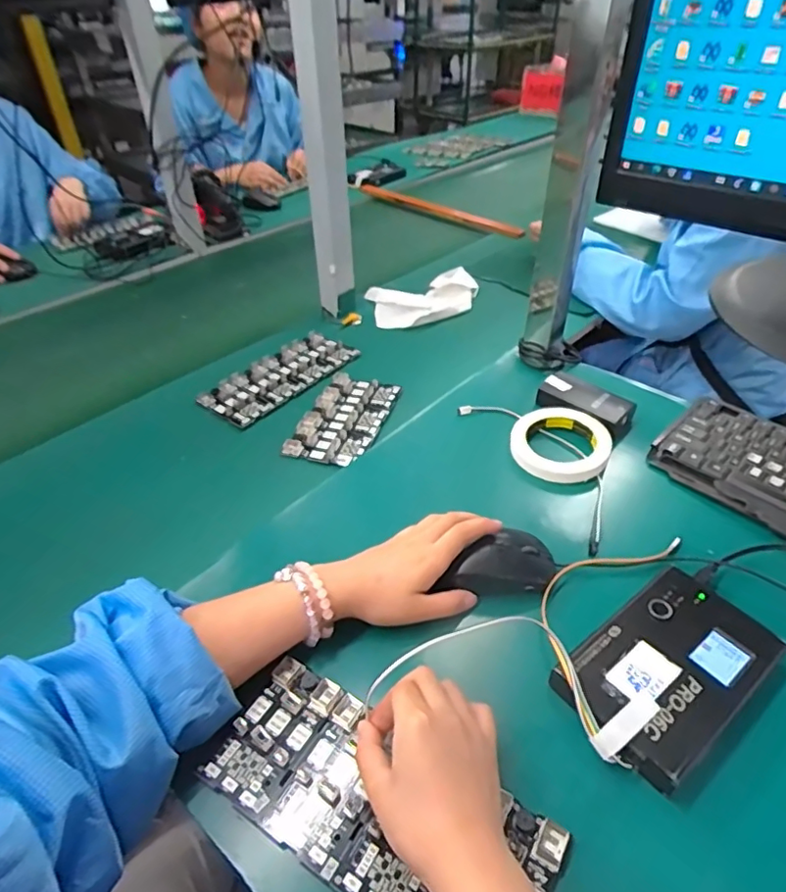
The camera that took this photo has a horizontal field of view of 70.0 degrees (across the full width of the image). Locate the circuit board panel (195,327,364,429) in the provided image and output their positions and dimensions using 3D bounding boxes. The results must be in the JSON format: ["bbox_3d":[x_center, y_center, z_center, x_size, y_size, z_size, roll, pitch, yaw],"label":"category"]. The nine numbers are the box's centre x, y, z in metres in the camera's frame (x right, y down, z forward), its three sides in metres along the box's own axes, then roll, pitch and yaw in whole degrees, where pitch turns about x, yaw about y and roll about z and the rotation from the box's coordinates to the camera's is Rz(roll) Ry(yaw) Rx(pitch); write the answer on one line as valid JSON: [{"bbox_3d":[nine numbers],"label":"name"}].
[{"bbox_3d":[-0.158,-0.101,0.791,0.098,0.010,0.225,28,48,29],"label":"circuit board panel"}]

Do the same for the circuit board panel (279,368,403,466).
[{"bbox_3d":[-0.061,-0.036,0.720,0.099,0.012,0.167,12,42,15],"label":"circuit board panel"}]

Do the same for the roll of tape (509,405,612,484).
[{"bbox_3d":[0.183,-0.003,0.617,0.102,0.027,0.098,-1,40,0],"label":"roll of tape"}]

